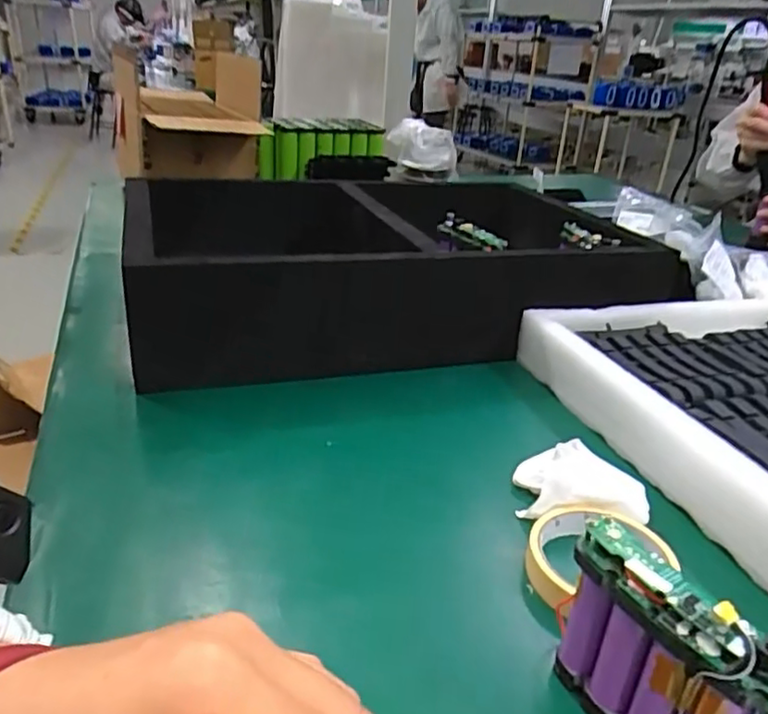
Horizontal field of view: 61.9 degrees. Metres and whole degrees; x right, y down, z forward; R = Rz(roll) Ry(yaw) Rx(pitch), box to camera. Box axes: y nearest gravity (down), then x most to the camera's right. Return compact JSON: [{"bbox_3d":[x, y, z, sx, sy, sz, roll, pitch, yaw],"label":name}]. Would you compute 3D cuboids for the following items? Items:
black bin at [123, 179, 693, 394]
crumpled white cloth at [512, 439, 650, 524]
[{"bbox_3d":[0.007,-0.120,0.756,0.560,0.121,0.369,-5,28,-18],"label":"black bin"},{"bbox_3d":[0.138,0.091,0.455,0.085,0.033,0.066,0,27,-8],"label":"crumpled white cloth"}]

